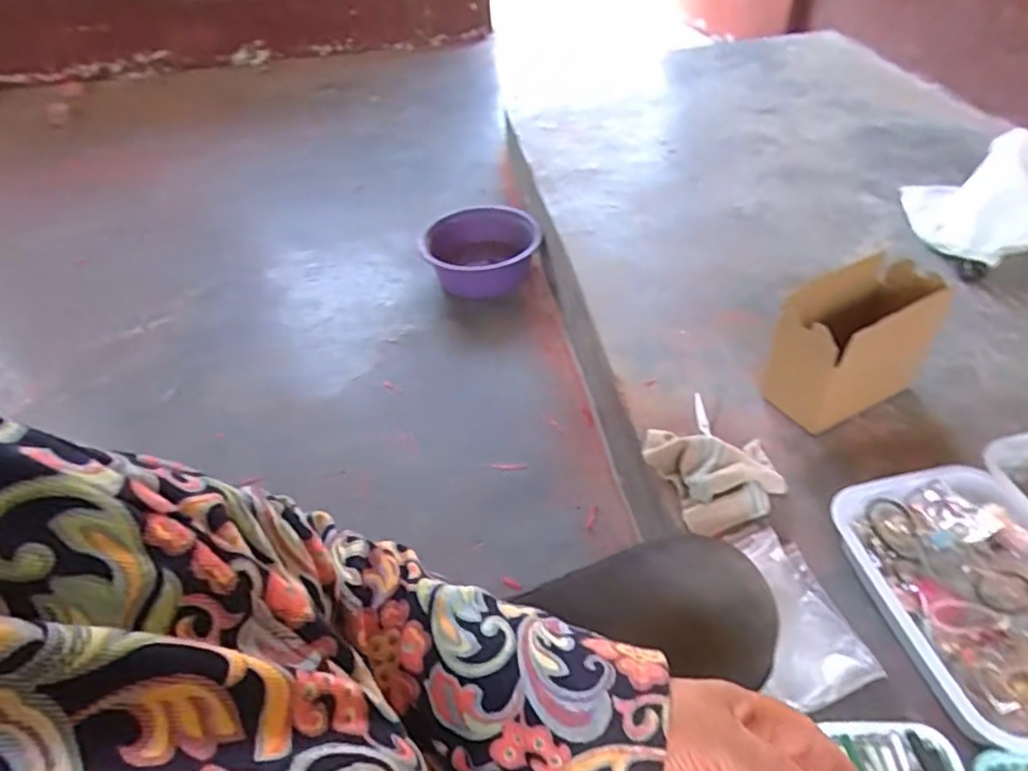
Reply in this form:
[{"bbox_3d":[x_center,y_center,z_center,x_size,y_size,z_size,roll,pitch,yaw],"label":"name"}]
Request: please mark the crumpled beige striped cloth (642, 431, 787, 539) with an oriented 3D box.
[{"bbox_3d":[0.268,0.098,0.836,0.156,0.061,0.167,-18,45,-12],"label":"crumpled beige striped cloth"}]

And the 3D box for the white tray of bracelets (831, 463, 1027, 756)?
[{"bbox_3d":[0.488,0.224,0.663,0.198,0.084,0.290,-13,44,-6],"label":"white tray of bracelets"}]

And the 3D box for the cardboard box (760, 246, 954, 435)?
[{"bbox_3d":[0.467,-0.048,0.862,0.212,0.198,0.110,-21,46,-14],"label":"cardboard box"}]

